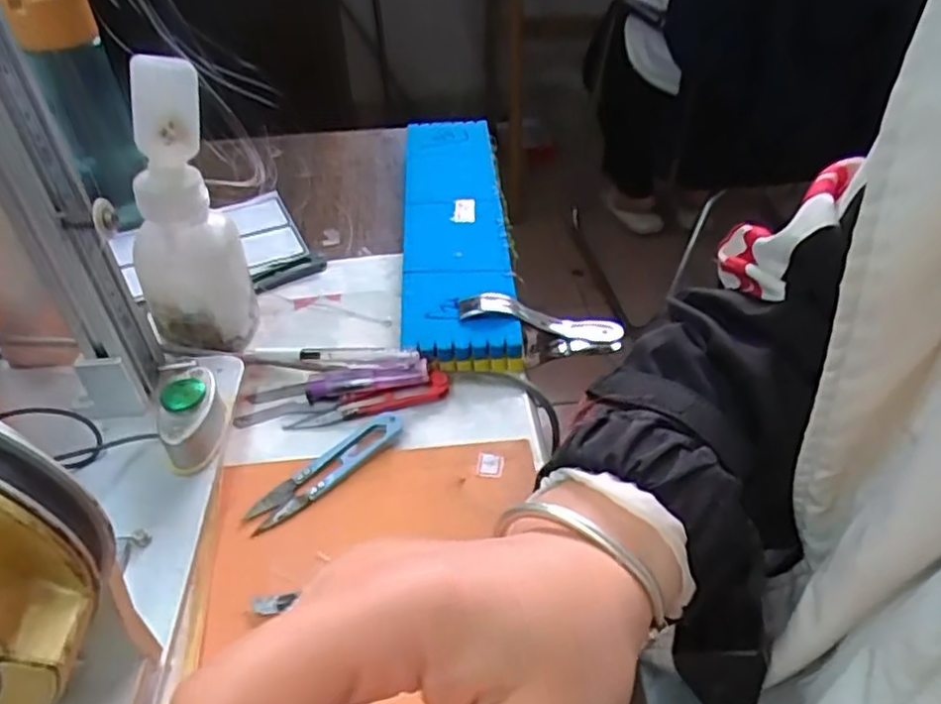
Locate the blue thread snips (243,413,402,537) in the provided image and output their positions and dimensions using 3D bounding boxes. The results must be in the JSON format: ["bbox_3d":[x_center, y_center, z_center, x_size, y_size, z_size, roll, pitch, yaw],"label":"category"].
[{"bbox_3d":[-0.082,0.065,0.384,0.099,0.009,0.025,-31,49,-28],"label":"blue thread snips"}]

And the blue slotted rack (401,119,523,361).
[{"bbox_3d":[-0.013,-0.107,0.554,0.078,0.030,0.325,-3,42,-1],"label":"blue slotted rack"}]

